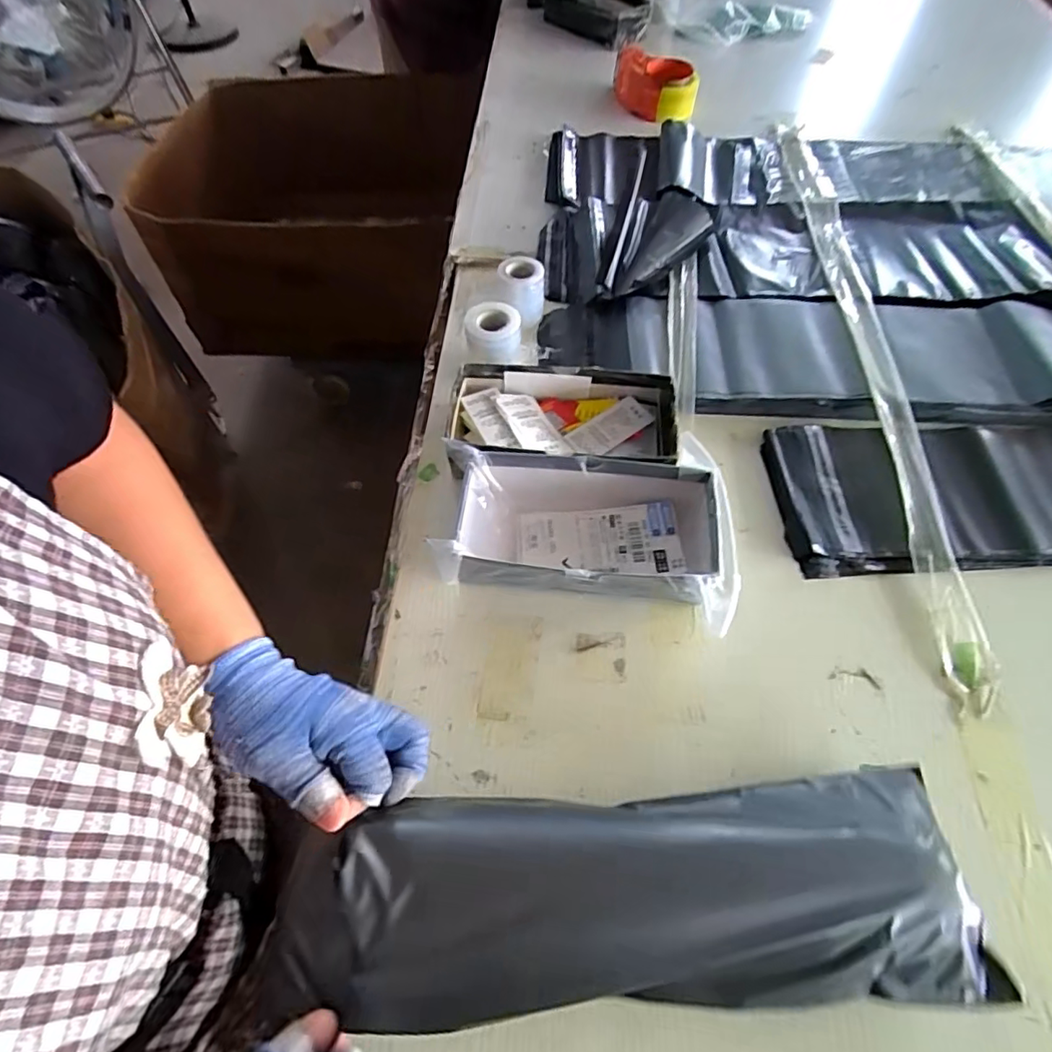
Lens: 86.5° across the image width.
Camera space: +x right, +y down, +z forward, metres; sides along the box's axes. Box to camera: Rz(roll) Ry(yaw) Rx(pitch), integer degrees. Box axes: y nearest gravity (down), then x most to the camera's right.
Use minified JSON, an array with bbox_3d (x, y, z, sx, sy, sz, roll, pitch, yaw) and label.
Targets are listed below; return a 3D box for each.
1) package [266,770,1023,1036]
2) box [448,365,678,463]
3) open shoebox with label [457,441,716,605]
[{"bbox_3d":[0.063,0.214,0.329,0.394,0.036,0.109,0,59,-5],"label":"package"},{"bbox_3d":[0.033,-0.101,0.561,0.221,0.054,0.113,6,59,3],"label":"box"},{"bbox_3d":[0.048,0.006,0.504,0.231,0.067,0.124,5,59,2],"label":"open shoebox with label"}]

